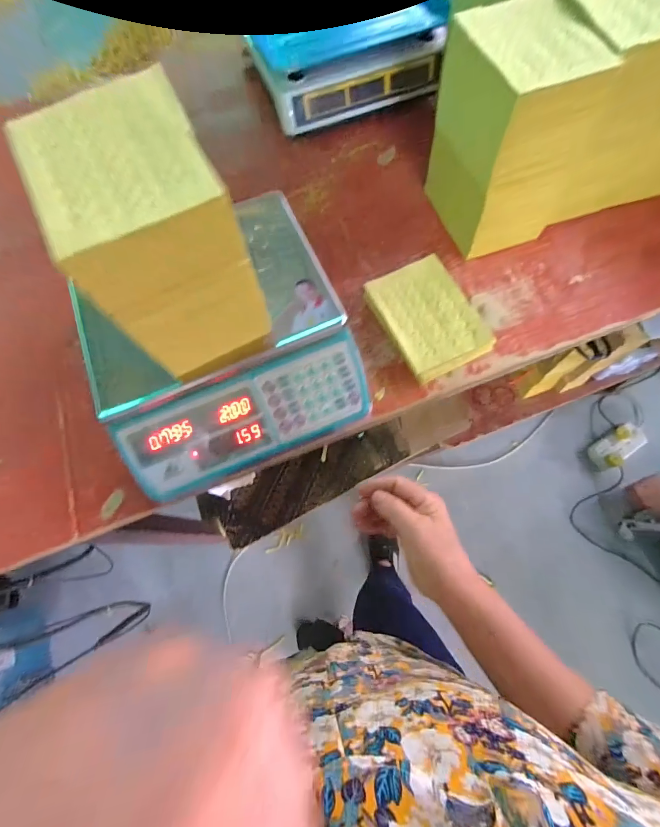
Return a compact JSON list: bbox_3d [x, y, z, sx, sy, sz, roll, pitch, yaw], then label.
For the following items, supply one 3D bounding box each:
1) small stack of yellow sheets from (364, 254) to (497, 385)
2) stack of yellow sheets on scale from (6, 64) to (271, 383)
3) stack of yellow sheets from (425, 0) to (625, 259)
[{"bbox_3d":[0.139,-0.138,0.511,0.124,0.021,0.165,-25,72,-7],"label":"small stack of yellow sheets"},{"bbox_3d":[-0.159,-0.158,0.346,0.114,0.176,0.165,-30,73,-8],"label":"stack of yellow sheets on scale"},{"bbox_3d":[0.231,-0.366,0.484,0.125,0.201,0.184,-22,72,-6],"label":"stack of yellow sheets"}]

